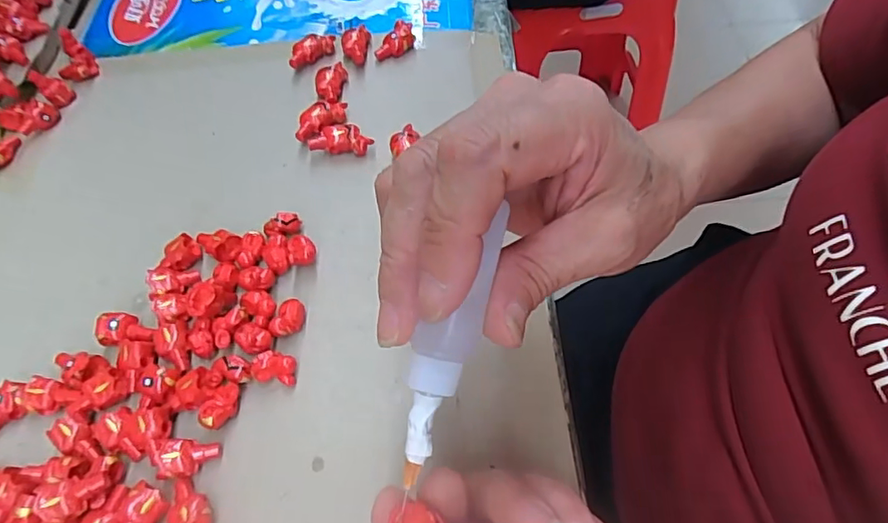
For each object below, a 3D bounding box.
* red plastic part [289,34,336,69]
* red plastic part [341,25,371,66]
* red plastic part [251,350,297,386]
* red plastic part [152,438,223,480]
[{"bbox_3d":[-0.093,-0.146,0.379,0.036,0.017,0.013,-40,65,-20],"label":"red plastic part"},{"bbox_3d":[-0.060,-0.147,0.378,0.020,0.016,0.026,-12,59,-5],"label":"red plastic part"},{"bbox_3d":[-0.080,0.051,0.260,0.019,0.014,0.013,4,59,4],"label":"red plastic part"},{"bbox_3d":[-0.113,0.087,0.240,0.026,0.012,0.016,0,59,2],"label":"red plastic part"}]

